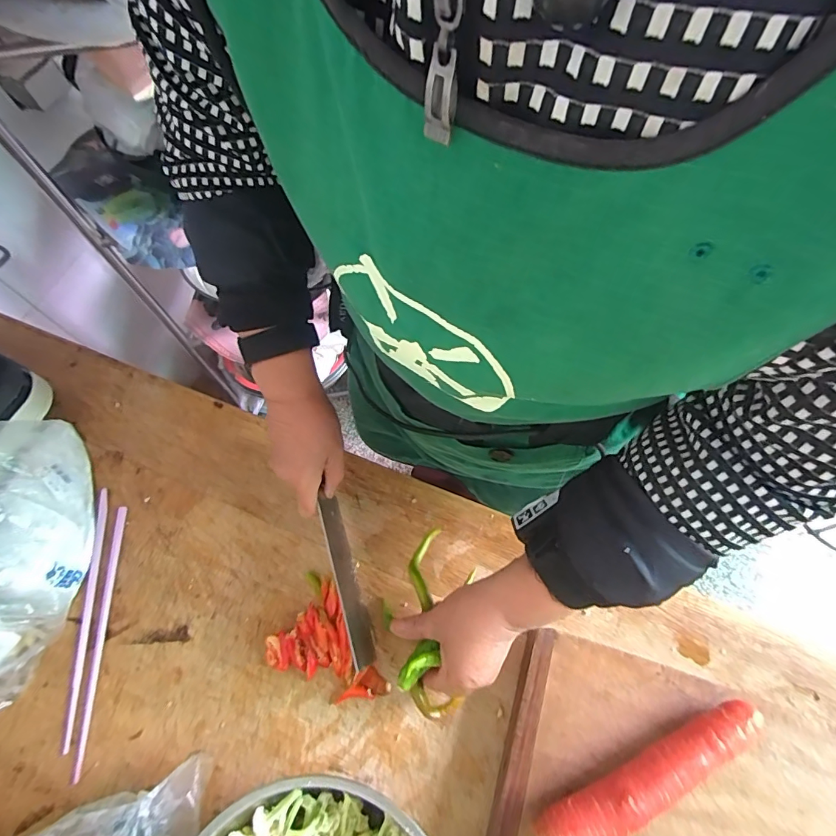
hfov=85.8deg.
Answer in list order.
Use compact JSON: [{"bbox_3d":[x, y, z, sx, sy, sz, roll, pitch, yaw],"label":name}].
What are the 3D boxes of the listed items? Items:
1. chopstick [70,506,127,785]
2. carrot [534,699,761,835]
[{"bbox_3d":[-0.313,0.209,0.442,0.010,0.007,0.239,-4,68,1],"label":"chopstick"},{"bbox_3d":[0.177,0.275,0.346,0.191,0.036,0.031,-24,69,-7],"label":"carrot"}]

